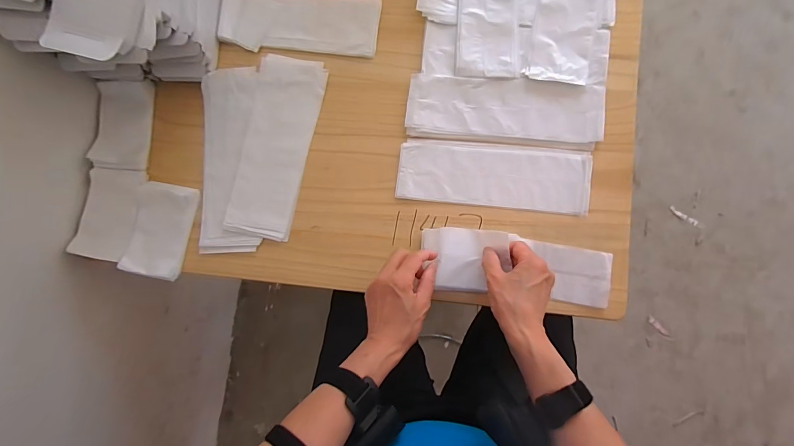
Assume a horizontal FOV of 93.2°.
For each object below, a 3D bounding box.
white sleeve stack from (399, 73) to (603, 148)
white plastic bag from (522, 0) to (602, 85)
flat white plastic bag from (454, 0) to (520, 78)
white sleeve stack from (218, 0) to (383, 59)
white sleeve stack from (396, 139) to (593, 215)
[{"bbox_3d":[0.148,-0.157,0.520,0.264,0.009,0.090,6,88,5],"label":"white sleeve stack"},{"bbox_3d":[0.242,-0.313,0.521,0.084,0.008,0.242,12,89,5],"label":"white plastic bag"},{"bbox_3d":[0.131,-0.328,0.532,0.085,0.006,0.244,3,88,5],"label":"flat white plastic bag"},{"bbox_3d":[-0.143,-0.293,0.549,0.229,0.010,0.087,4,88,5],"label":"white sleeve stack"},{"bbox_3d":[0.130,-0.065,0.509,0.252,0.004,0.084,6,88,5],"label":"white sleeve stack"}]

